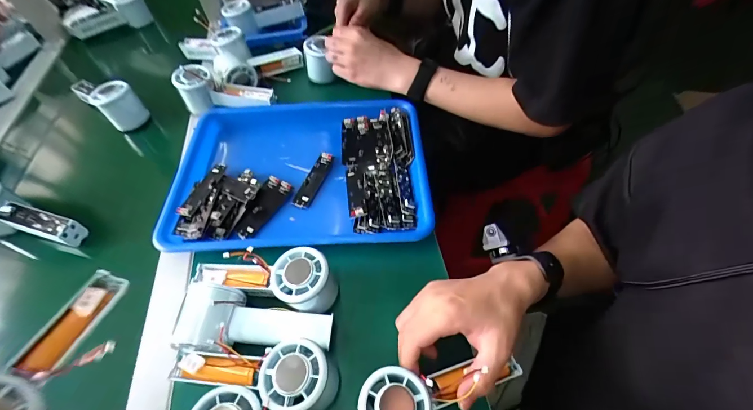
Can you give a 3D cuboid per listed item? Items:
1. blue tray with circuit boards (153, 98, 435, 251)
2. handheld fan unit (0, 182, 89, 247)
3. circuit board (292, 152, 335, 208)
[{"bbox_3d":[-0.103,-0.053,0.456,0.331,0.031,0.251,-3,56,1],"label":"blue tray with circuit boards"},{"bbox_3d":[-0.449,0.015,0.419,0.157,0.049,0.054,17,57,-2],"label":"handheld fan unit"},{"bbox_3d":[-0.086,-0.036,0.454,0.025,0.010,0.090,15,58,13],"label":"circuit board"}]

